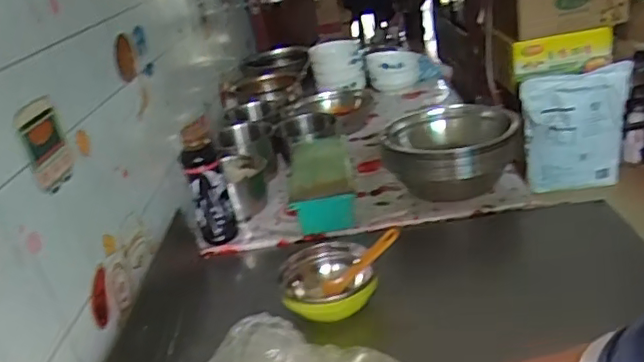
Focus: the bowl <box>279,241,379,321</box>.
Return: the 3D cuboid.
[{"bbox_3d":[0.009,0.151,0.833,0.126,0.068,0.135,-9,24,4],"label":"bowl"}]

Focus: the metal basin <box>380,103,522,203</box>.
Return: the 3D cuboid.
[{"bbox_3d":[0.233,-0.052,1.093,0.222,0.111,0.223,-9,24,4],"label":"metal basin"}]

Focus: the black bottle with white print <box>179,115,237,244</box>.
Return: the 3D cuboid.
[{"bbox_3d":[-0.205,0.008,1.064,0.067,0.216,0.075,-14,24,-5],"label":"black bottle with white print"}]

